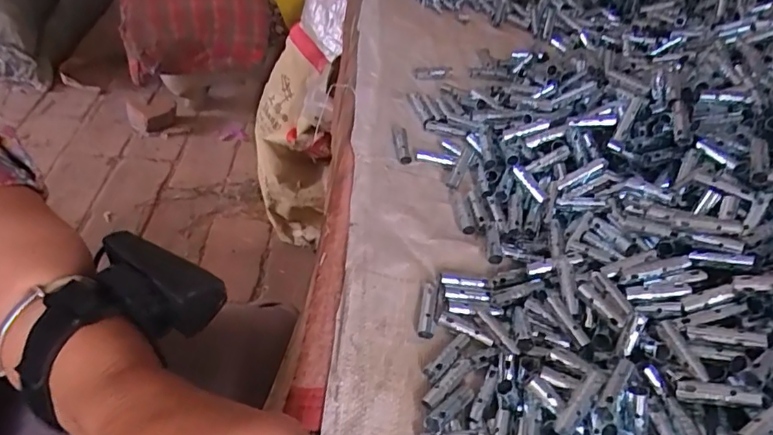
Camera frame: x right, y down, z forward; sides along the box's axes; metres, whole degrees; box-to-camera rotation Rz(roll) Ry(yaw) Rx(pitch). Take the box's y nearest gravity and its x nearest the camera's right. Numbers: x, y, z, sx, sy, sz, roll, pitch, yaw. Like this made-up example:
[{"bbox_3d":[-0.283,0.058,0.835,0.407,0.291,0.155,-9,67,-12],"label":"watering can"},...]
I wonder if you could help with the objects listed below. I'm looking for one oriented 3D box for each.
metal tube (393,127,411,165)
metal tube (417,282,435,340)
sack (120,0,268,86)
[{"bbox_3d":[0.014,-0.066,0.482,0.011,0.009,0.043,-2,49,-9],"label":"metal tube"},{"bbox_3d":[0.028,0.062,0.365,0.010,0.007,0.040,9,48,1],"label":"metal tube"},{"bbox_3d":[-0.357,-0.390,1.007,0.250,0.175,0.244,-6,49,-13],"label":"sack"}]

